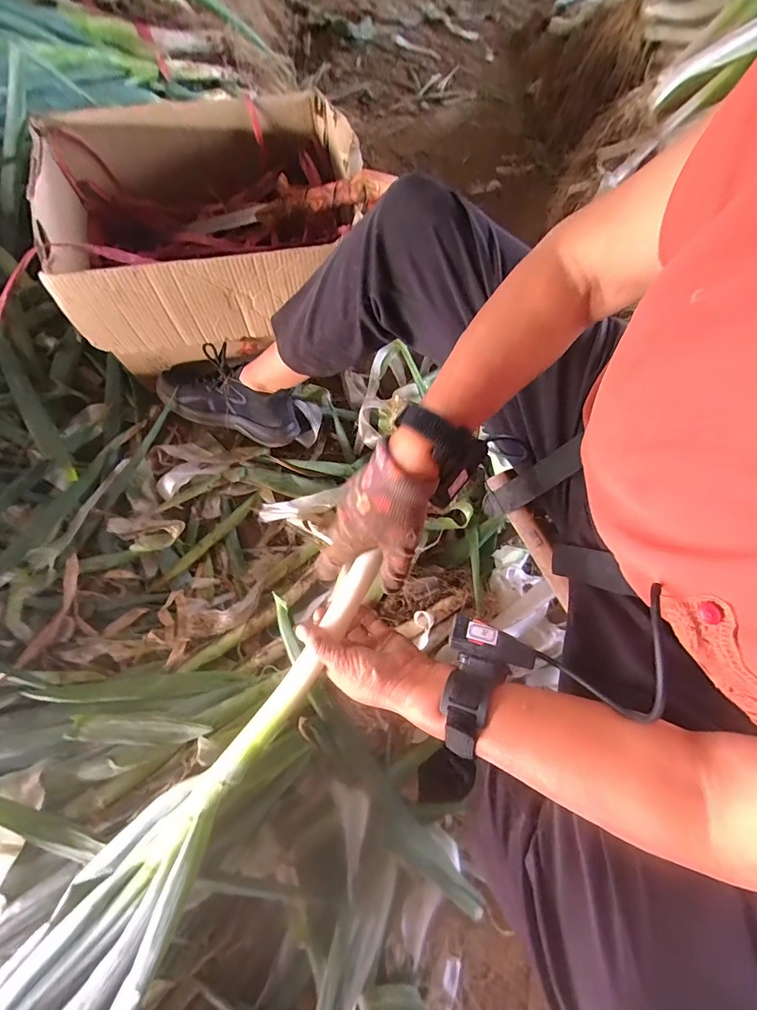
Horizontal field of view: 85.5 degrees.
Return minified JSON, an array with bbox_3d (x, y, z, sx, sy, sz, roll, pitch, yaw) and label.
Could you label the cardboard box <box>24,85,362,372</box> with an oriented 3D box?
[{"bbox_3d":[-0.237,-0.420,0.647,0.469,0.191,0.335,-10,76,-4],"label":"cardboard box"}]

